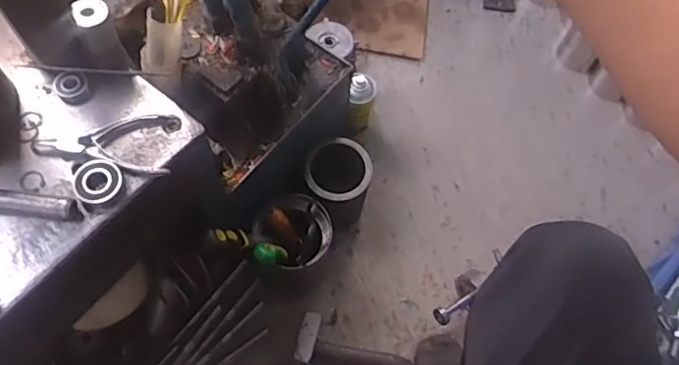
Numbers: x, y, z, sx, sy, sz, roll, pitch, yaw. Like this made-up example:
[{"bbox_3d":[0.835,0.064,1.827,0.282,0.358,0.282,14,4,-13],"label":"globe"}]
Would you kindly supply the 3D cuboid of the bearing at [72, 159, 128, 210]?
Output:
[{"bbox_3d":[-0.240,0.000,0.564,0.045,0.016,0.053,-33,71,-17],"label":"bearing"}]

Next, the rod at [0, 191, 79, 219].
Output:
[{"bbox_3d":[-0.326,0.017,0.540,0.144,0.018,0.021,7,65,0],"label":"rod"}]

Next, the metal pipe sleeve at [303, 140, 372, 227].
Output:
[{"bbox_3d":[-0.005,0.007,0.977,0.107,0.152,0.109,1,65,-3],"label":"metal pipe sleeve"}]

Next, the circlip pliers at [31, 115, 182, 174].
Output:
[{"bbox_3d":[-0.243,-0.042,0.589,0.139,0.020,0.072,2,65,-3],"label":"circlip pliers"}]

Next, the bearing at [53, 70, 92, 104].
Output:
[{"bbox_3d":[-0.287,-0.102,0.607,0.034,0.019,0.031,-27,69,-15],"label":"bearing"}]

